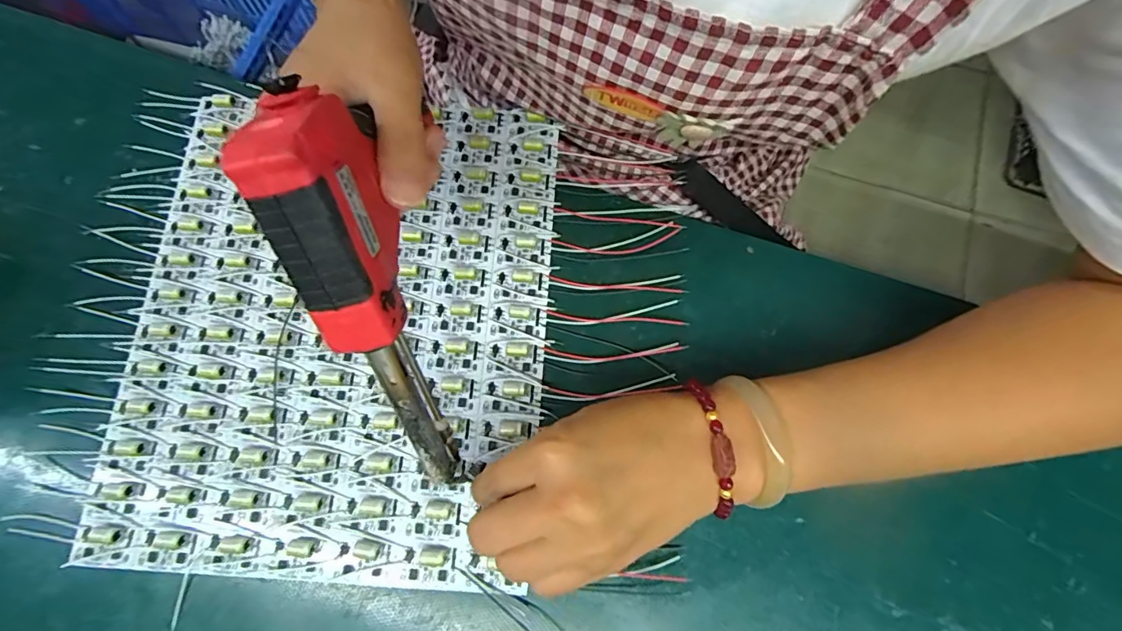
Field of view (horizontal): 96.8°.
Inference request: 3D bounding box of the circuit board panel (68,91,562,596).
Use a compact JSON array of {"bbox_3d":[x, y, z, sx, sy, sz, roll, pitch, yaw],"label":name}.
[{"bbox_3d":[-0.130,0.000,0.297,0.238,0.008,0.287,4,75,1],"label":"circuit board panel"}]

